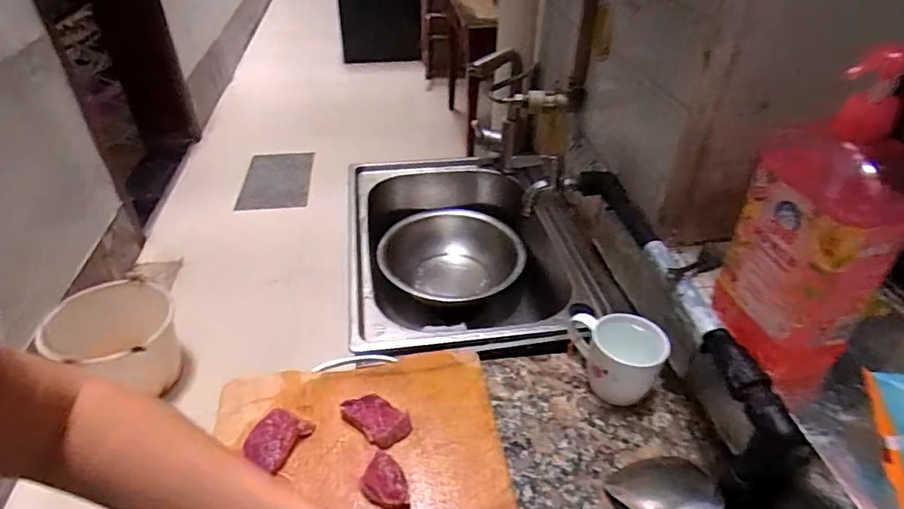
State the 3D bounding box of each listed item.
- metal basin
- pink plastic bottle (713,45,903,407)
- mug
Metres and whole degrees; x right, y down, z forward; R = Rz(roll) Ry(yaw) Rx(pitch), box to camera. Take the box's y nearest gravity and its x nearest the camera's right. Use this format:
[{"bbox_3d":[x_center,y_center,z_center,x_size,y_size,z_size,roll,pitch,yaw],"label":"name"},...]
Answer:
[{"bbox_3d":[0.000,0.031,1.064,0.279,0.119,0.279,0,38,0],"label":"metal basin"},{"bbox_3d":[0.306,-0.020,0.445,0.066,0.273,0.121,-6,39,-8],"label":"pink plastic bottle"},{"bbox_3d":[0.186,0.112,0.619,0.115,0.079,0.087,21,43,24],"label":"mug"}]

